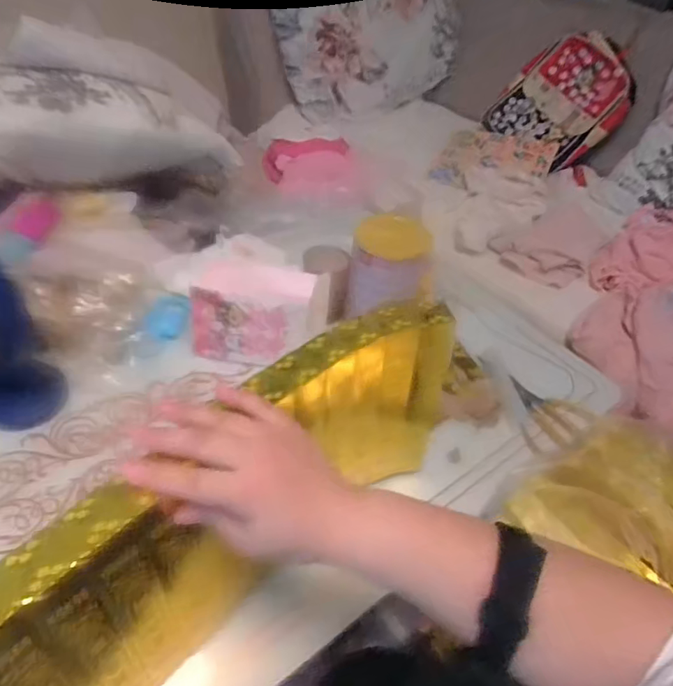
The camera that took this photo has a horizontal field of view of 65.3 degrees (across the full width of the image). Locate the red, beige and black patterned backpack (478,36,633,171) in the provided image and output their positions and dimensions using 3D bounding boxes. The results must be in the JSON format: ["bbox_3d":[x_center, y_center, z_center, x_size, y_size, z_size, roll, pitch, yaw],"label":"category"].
[{"bbox_3d":[0.656,-0.698,1.527,0.293,0.340,0.080,53,23,17],"label":"red, beige and black patterned backpack"}]

